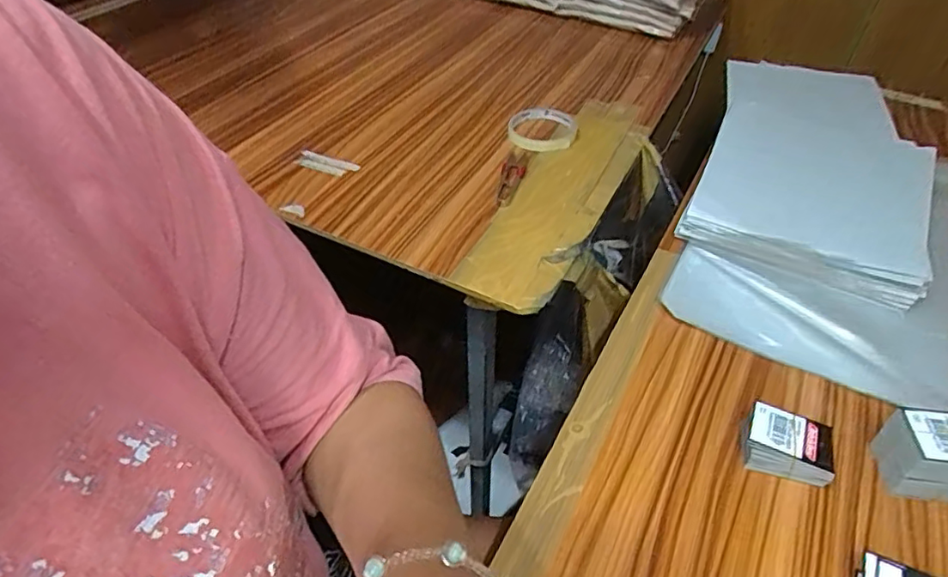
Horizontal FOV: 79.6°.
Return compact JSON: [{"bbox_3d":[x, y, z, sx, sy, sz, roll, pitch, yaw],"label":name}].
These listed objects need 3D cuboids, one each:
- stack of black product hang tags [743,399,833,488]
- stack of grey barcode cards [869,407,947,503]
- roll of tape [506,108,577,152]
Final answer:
[{"bbox_3d":[0.214,0.108,0.391,0.055,0.026,0.041,19,47,17],"label":"stack of black product hang tags"},{"bbox_3d":[0.299,0.112,0.369,0.055,0.055,0.038,9,45,8],"label":"stack of grey barcode cards"},{"bbox_3d":[0.083,-0.197,0.702,0.083,0.022,0.085,1,44,-1],"label":"roll of tape"}]

